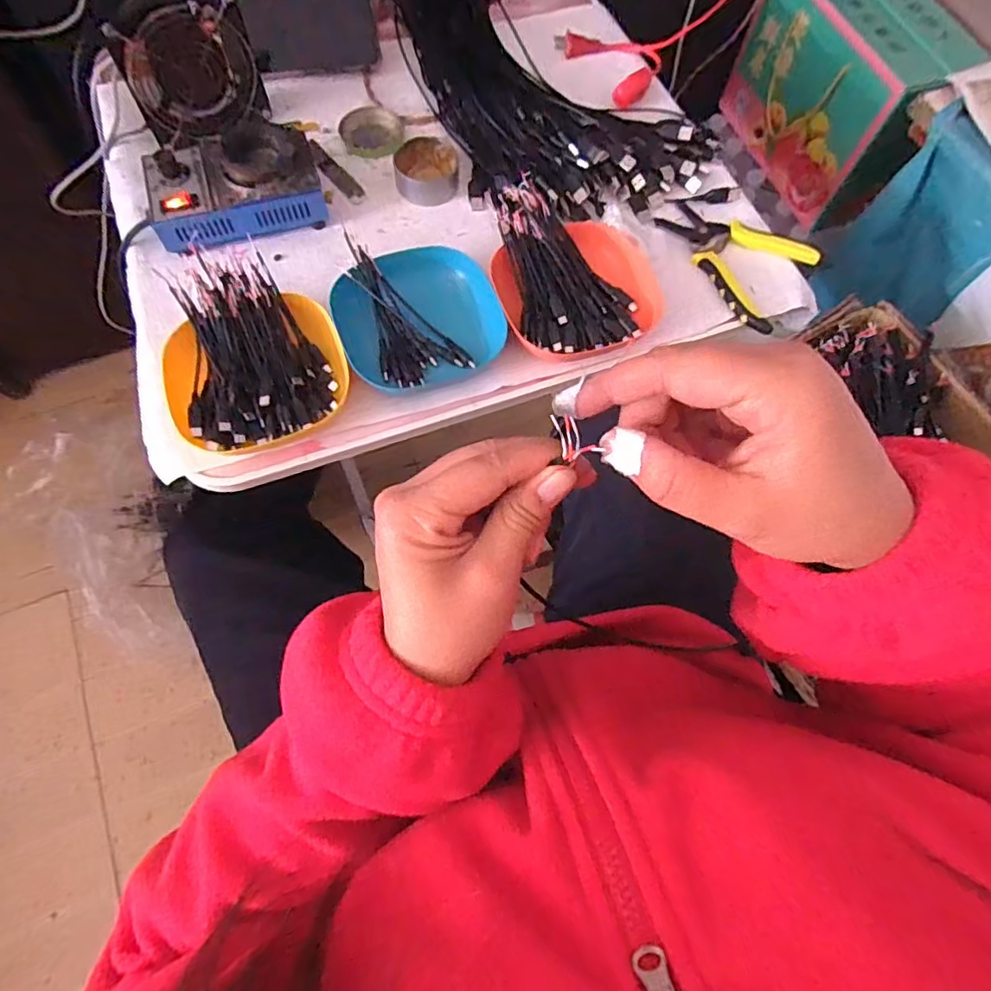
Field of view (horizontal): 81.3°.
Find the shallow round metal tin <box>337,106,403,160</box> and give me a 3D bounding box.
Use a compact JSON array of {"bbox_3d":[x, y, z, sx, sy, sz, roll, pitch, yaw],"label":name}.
[{"bbox_3d":[-0.132,-0.388,0.616,0.064,0.010,0.066,1,70,-3],"label":"shallow round metal tin"}]

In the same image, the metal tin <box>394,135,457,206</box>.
[{"bbox_3d":[-0.069,-0.326,0.578,0.062,0.025,0.064,1,70,-3],"label":"metal tin"}]

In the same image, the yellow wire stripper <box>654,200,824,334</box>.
[{"bbox_3d":[0.231,-0.236,0.559,0.115,0.012,0.151,-42,77,-16],"label":"yellow wire stripper"}]

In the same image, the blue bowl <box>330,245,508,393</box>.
[{"bbox_3d":[-0.067,-0.153,0.505,0.134,0.034,0.119,-20,72,-10],"label":"blue bowl"}]

